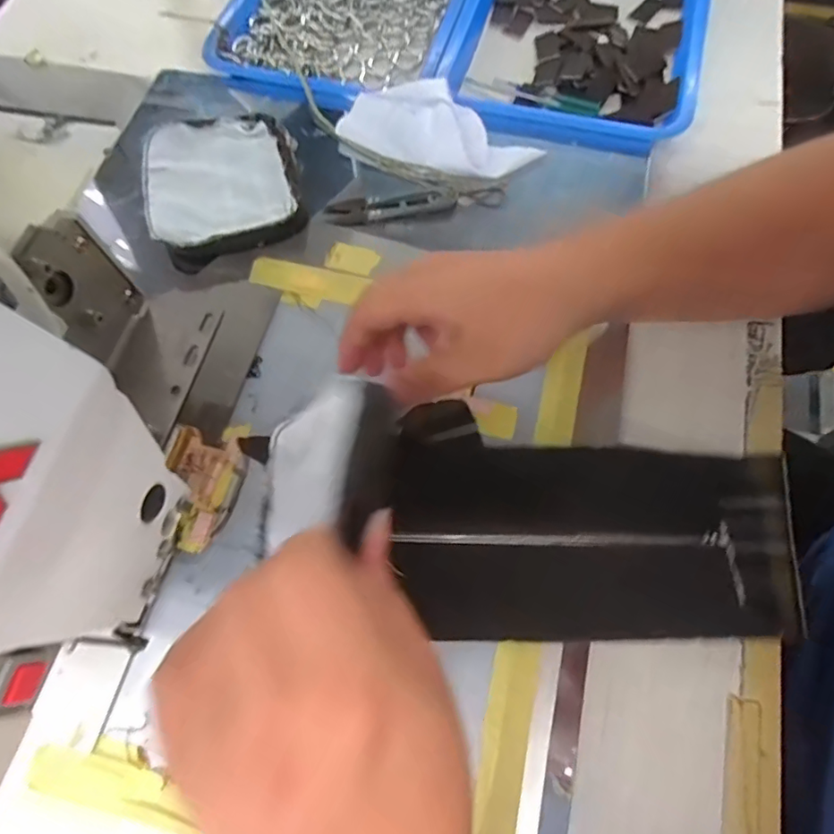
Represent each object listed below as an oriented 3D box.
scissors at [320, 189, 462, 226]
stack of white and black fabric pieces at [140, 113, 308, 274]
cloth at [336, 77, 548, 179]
[{"bbox_3d":[-0.023,-0.170,0.433,0.104,0.009,0.025,-7,67,-1],"label":"scissors"},{"bbox_3d":[-0.160,-0.195,0.441,0.120,0.025,0.141,-13,68,-4],"label":"stack of white and black fabric pieces"},{"bbox_3d":[0.017,-0.237,0.451,0.163,0.040,0.073,30,71,13],"label":"cloth"}]

